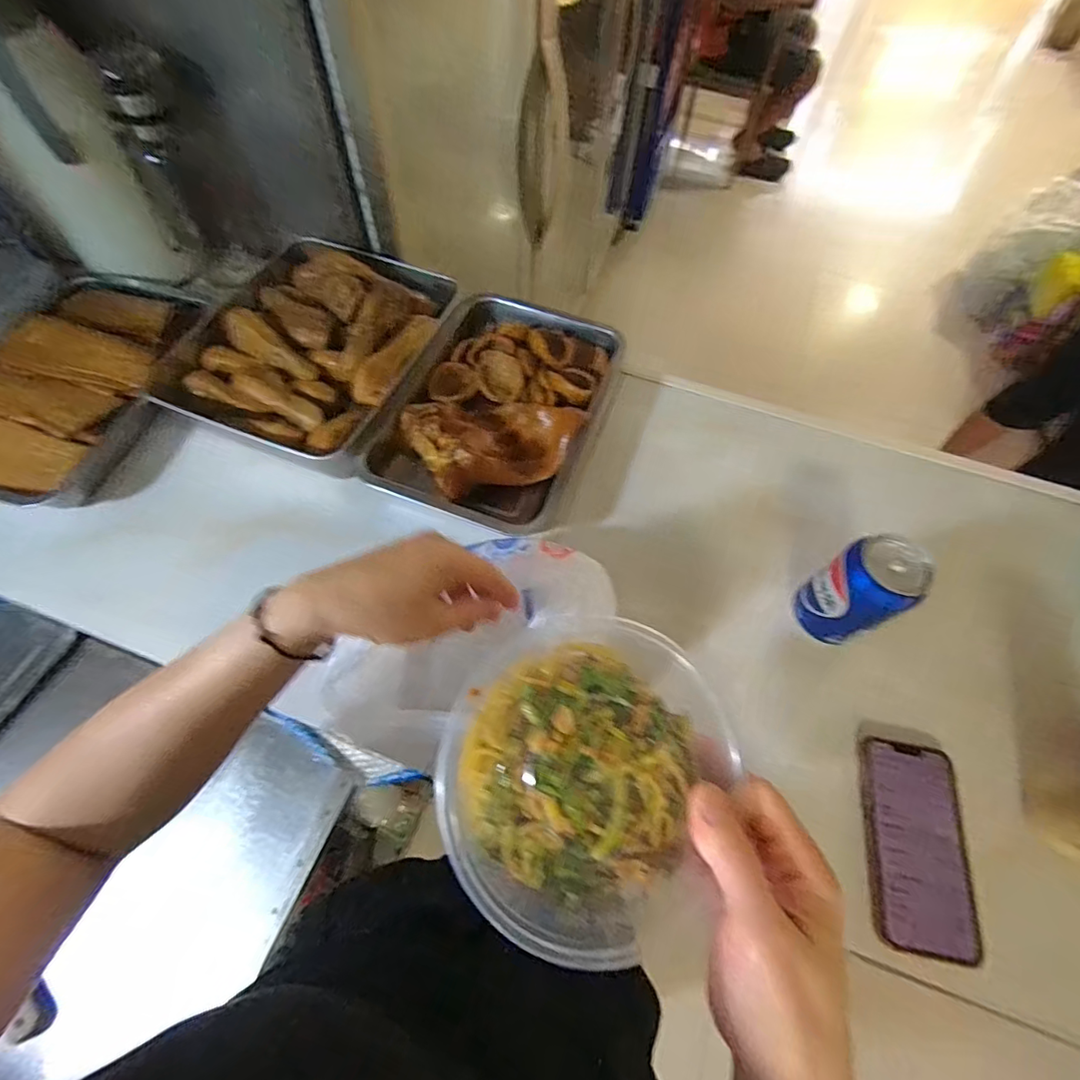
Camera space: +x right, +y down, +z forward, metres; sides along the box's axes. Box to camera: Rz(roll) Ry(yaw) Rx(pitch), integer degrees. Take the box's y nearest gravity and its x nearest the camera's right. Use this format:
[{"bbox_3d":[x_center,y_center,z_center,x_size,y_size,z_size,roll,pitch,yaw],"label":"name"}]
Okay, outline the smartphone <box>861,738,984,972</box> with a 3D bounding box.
[{"bbox_3d":[0.297,0.237,0.405,0.076,0.009,0.145,11,62,3],"label":"smartphone"}]

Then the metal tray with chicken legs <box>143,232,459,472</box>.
[{"bbox_3d":[-0.257,-0.236,0.594,0.249,0.054,0.306,21,63,8],"label":"metal tray with chicken legs"}]

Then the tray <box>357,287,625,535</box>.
[{"bbox_3d":[-0.039,-0.151,0.586,0.208,0.057,0.297,20,63,8],"label":"tray"}]

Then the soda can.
[{"bbox_3d":[0.273,0.047,0.447,0.060,0.110,0.064,1,62,-2],"label":"soda can"}]

